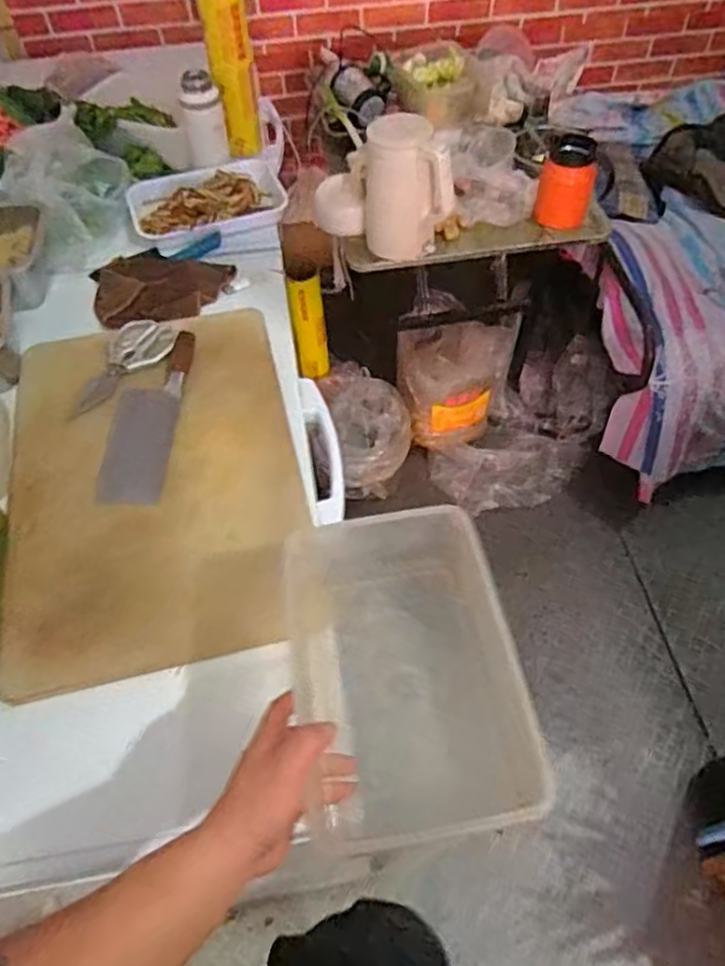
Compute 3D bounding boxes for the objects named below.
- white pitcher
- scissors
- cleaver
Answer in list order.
[{"bbox_3d":[0.097,-0.622,1.381,0.184,0.282,0.129,2,55,3],"label":"white pitcher"},{"bbox_3d":[-0.407,-0.194,1.098,0.111,0.018,0.237,12,56,11],"label":"scissors"},{"bbox_3d":[-0.347,-0.112,1.038,0.104,0.019,0.361,0,55,2],"label":"cleaver"}]

